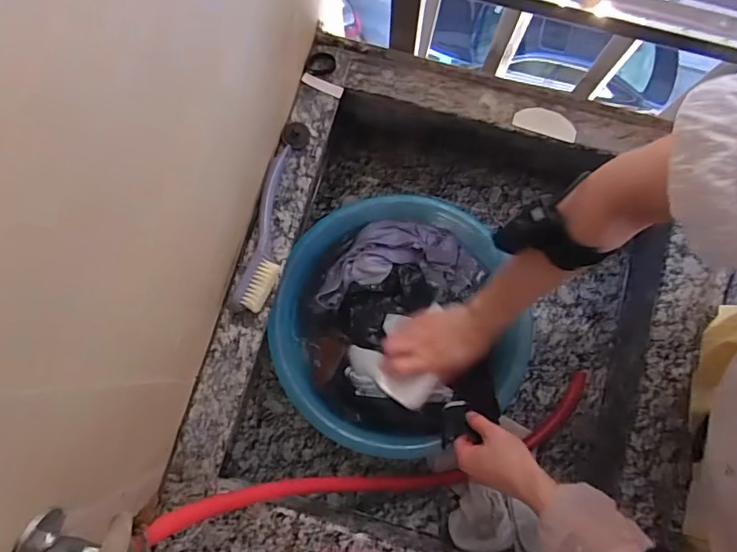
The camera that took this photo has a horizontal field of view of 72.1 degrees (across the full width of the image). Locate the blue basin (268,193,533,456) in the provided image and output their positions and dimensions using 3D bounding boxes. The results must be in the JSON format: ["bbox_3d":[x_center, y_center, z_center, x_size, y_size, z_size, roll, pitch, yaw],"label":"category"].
[{"bbox_3d":[0.062,0.070,0.735,0.367,0.137,0.334,0,80,1],"label":"blue basin"}]

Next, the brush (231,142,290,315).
[{"bbox_3d":[-0.124,-0.063,0.647,0.044,0.031,0.221,11,80,3],"label":"brush"}]

